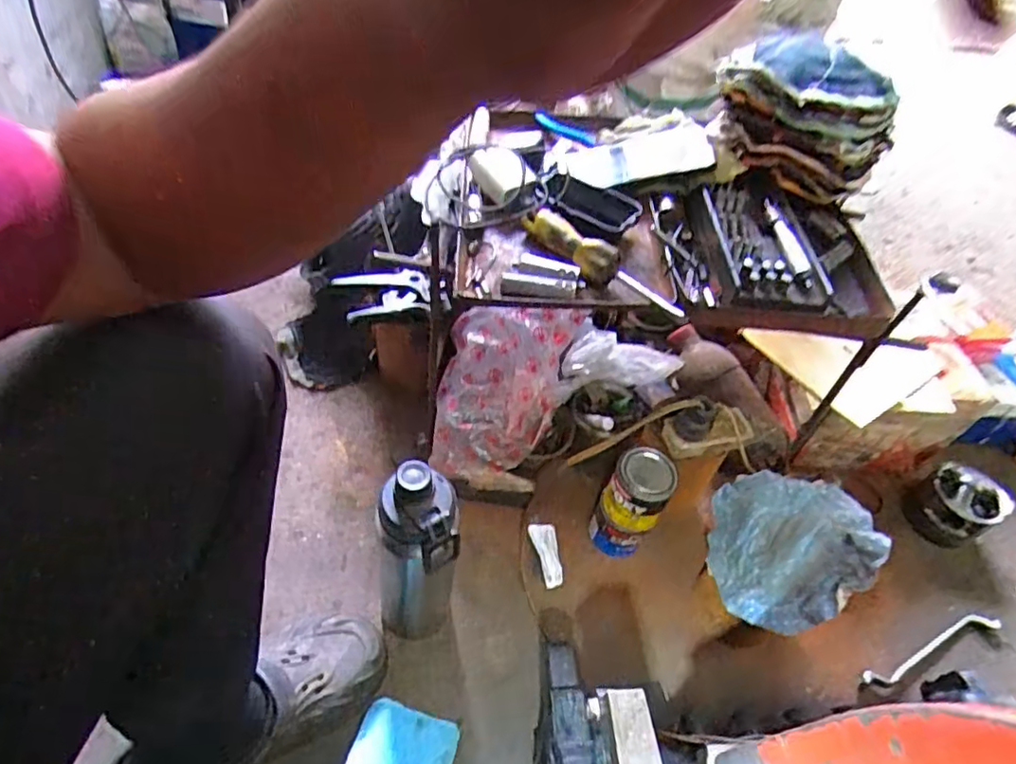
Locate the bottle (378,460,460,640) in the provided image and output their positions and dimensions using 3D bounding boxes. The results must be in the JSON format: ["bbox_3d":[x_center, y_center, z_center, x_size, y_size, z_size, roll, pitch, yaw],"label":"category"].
[{"bbox_3d":[-0.098,0.178,0.640,0.084,0.275,0.103,-5,50,-10],"label":"bottle"}]

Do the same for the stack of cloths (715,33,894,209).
[{"bbox_3d":[0.308,-0.280,0.664,0.177,0.121,0.094,32,52,19],"label":"stack of cloths"}]

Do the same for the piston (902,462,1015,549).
[{"bbox_3d":[0.623,0.170,0.868,0.105,0.065,0.096,-17,53,-19],"label":"piston"}]

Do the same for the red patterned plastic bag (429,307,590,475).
[{"bbox_3d":[-0.009,0.013,0.822,0.164,0.073,0.249,14,75,11],"label":"red patterned plastic bag"}]

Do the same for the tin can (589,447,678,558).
[{"bbox_3d":[0.148,0.152,0.765,0.074,0.160,0.062,24,51,15],"label":"tin can"}]

